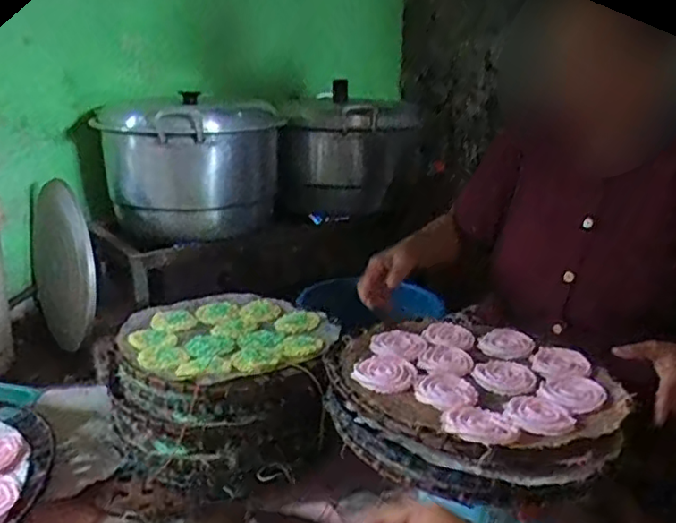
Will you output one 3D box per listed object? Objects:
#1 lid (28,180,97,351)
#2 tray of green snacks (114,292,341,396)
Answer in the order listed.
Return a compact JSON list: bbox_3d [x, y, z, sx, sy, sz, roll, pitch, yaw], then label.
[{"bbox_3d":[-0.610,0.003,1.394,0.066,0.328,0.391,-12,23,-33],"label":"lid"},{"bbox_3d":[-0.200,0.130,1.108,0.363,0.035,0.378,-8,21,-24],"label":"tray of green snacks"}]

